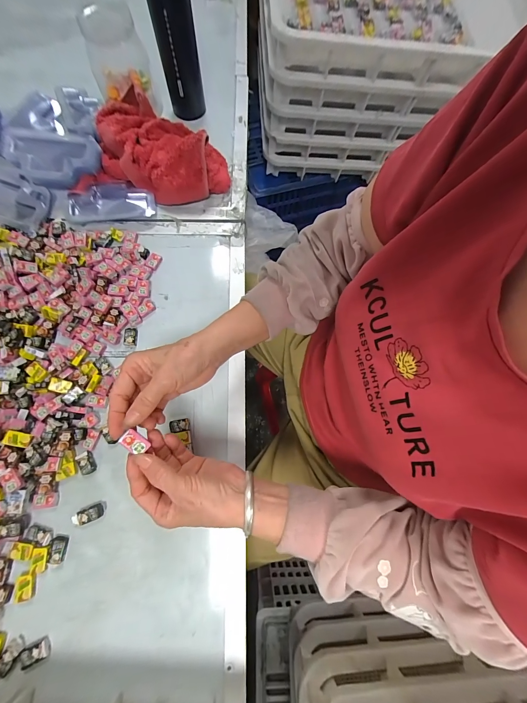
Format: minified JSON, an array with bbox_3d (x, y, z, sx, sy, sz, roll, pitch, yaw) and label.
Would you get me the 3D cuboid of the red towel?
[{"bbox_3d":[-0.182,-0.343,0.475,0.243,0.081,0.160,2,73,-2],"label":"red towel"}]

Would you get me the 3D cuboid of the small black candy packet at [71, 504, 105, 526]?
[{"bbox_3d":[-0.220,0.205,0.353,0.034,0.009,0.017,-20,75,-8],"label":"small black candy packet"}]

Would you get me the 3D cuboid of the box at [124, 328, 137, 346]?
[{"bbox_3d":[-0.198,-0.022,0.420,0.018,0.008,0.028,1,73,-2],"label":"box"}]

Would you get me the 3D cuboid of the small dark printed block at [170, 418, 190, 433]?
[{"bbox_3d":[-0.115,0.102,0.387,0.027,0.005,0.018,-10,73,-5],"label":"small dark printed block"}]

